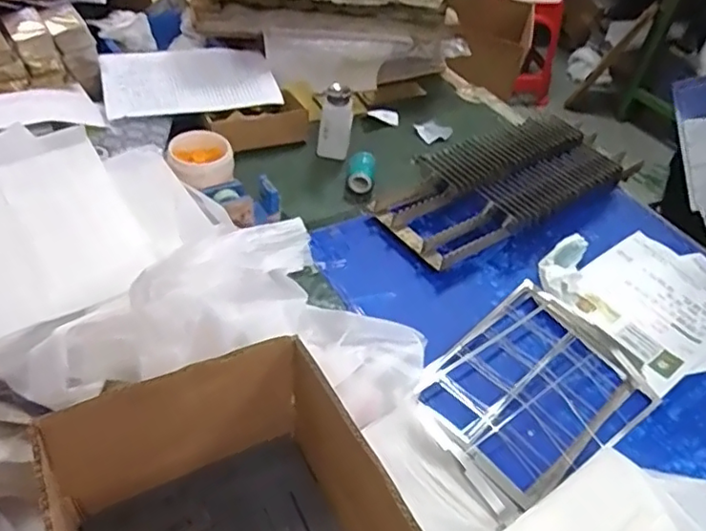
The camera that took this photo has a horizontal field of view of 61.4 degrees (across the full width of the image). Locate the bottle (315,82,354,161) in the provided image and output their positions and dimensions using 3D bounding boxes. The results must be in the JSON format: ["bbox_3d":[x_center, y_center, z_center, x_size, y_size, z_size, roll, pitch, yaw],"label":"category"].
[{"bbox_3d":[-0.033,-0.251,1.059,0.063,0.140,0.031,-1,46,-10],"label":"bottle"}]

